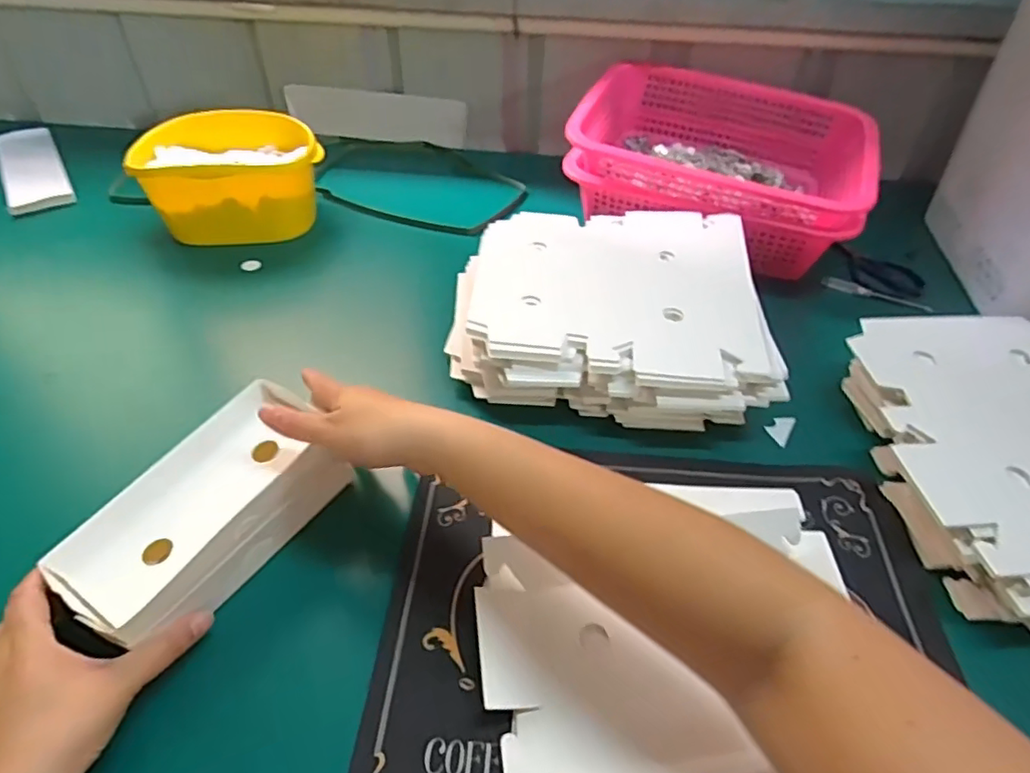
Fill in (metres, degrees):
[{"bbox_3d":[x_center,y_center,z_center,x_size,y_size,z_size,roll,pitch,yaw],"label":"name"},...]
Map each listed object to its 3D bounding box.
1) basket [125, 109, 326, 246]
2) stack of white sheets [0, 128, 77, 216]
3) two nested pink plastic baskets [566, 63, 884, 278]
[{"bbox_3d":[-0.358,-0.262,0.769,0.219,0.101,0.160,-10,45,-12],"label":"basket"},{"bbox_3d":[-0.719,-0.327,0.892,0.078,0.010,0.290,-26,51,-26],"label":"stack of white sheets"},{"bbox_3d":[0.265,-0.291,0.771,0.343,0.117,0.269,19,47,17],"label":"two nested pink plastic baskets"}]

